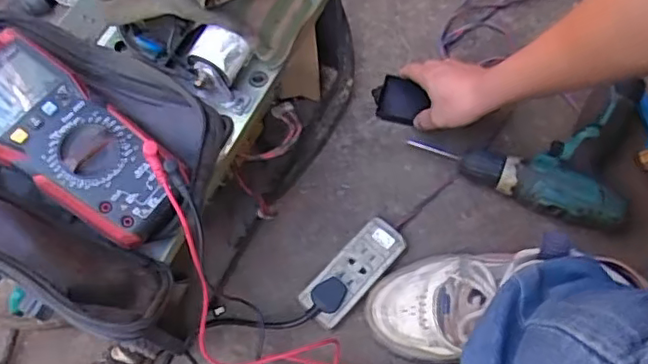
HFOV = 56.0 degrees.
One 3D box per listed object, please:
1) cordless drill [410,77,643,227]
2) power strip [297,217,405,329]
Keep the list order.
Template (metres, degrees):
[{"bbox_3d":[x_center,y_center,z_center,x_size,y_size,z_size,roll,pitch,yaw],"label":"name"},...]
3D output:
[{"bbox_3d":[0.247,-0.061,0.731,0.229,0.061,0.184,19,66,9],"label":"cordless drill"},{"bbox_3d":[0.034,0.100,0.678,0.051,0.026,0.129,41,71,18],"label":"power strip"}]

